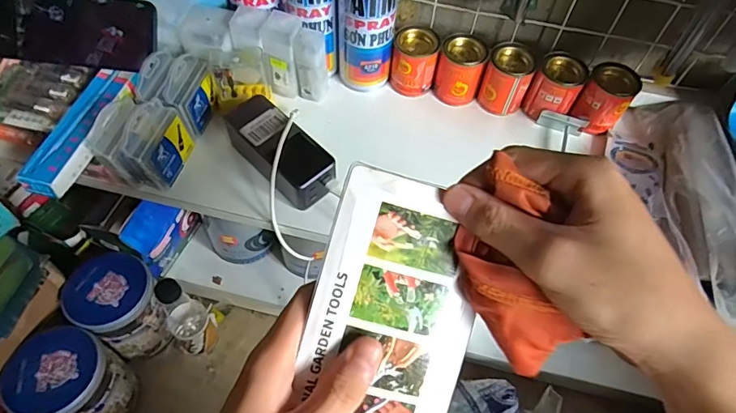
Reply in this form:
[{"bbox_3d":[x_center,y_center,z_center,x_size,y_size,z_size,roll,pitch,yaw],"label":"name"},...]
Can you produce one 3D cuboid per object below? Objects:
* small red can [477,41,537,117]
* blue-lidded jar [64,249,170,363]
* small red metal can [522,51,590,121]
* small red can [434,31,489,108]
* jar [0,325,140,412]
[{"bbox_3d":[0.168,-0.153,0.563,0.054,0.071,0.045,22,56,12],"label":"small red can"},{"bbox_3d":[-0.368,0.153,0.701,0.119,0.144,0.105,36,60,19],"label":"blue-lidded jar"},{"bbox_3d":[0.226,-0.142,0.557,0.055,0.064,0.048,24,57,13],"label":"small red metal can"},{"bbox_3d":[0.113,-0.167,0.570,0.055,0.070,0.048,14,55,6],"label":"small red can"},{"bbox_3d":[-0.401,0.242,0.632,0.115,0.128,0.108,2,55,-3],"label":"jar"}]

